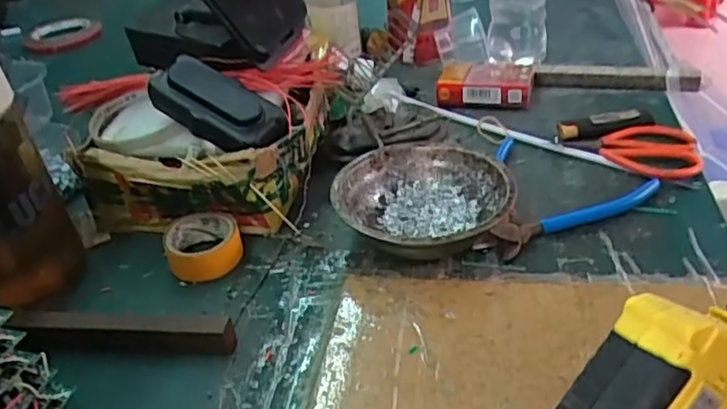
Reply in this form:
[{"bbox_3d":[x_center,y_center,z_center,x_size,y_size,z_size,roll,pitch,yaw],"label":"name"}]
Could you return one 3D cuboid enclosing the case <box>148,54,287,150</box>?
[{"bbox_3d":[-0.110,-0.076,0.491,0.110,0.038,0.044,27,43,12],"label":"case"}]

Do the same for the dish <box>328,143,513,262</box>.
[{"bbox_3d":[0.042,0.003,0.467,0.123,0.041,0.124,-5,35,3],"label":"dish"}]

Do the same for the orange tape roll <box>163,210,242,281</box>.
[{"bbox_3d":[-0.117,0.030,0.473,0.051,0.025,0.050,-5,35,3],"label":"orange tape roll"}]

